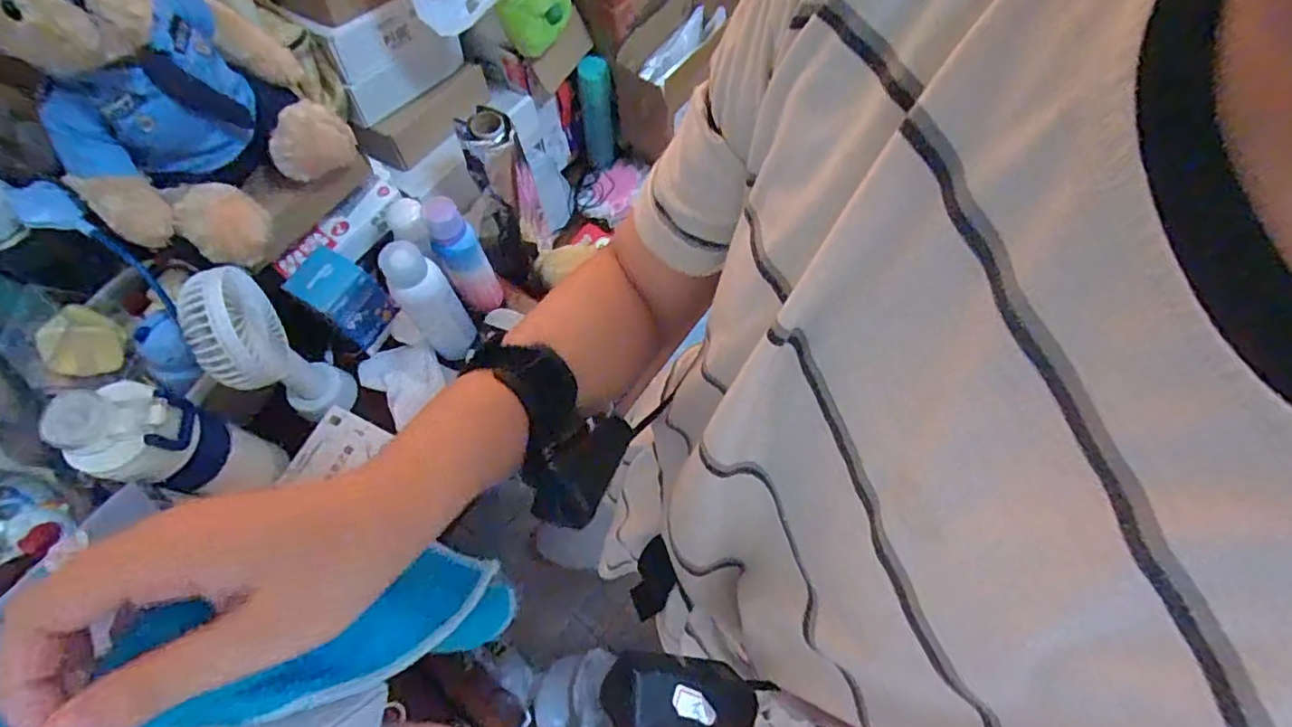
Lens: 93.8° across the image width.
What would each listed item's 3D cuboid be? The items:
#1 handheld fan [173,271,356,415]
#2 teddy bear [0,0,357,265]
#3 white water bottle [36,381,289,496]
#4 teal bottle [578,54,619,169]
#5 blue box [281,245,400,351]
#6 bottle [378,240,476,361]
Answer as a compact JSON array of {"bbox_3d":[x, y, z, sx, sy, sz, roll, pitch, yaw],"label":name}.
[{"bbox_3d":[-0.333,-0.009,0.539,0.053,0.187,0.089,-33,71,-12],"label":"handheld fan"},{"bbox_3d":[-0.360,-0.210,0.434,0.184,0.218,0.168,-36,71,-13],"label":"teddy bear"},{"bbox_3d":[-0.377,0.070,0.493,0.065,0.171,0.067,0,67,1],"label":"white water bottle"},{"bbox_3d":[-0.073,-0.370,0.896,0.051,0.201,0.039,3,67,2],"label":"teal bottle"},{"bbox_3d":[-0.304,-0.064,0.617,0.064,0.094,0.058,30,71,12],"label":"blue box"},{"bbox_3d":[-0.212,-0.061,0.584,0.049,0.164,0.050,0,67,1],"label":"bottle"}]

